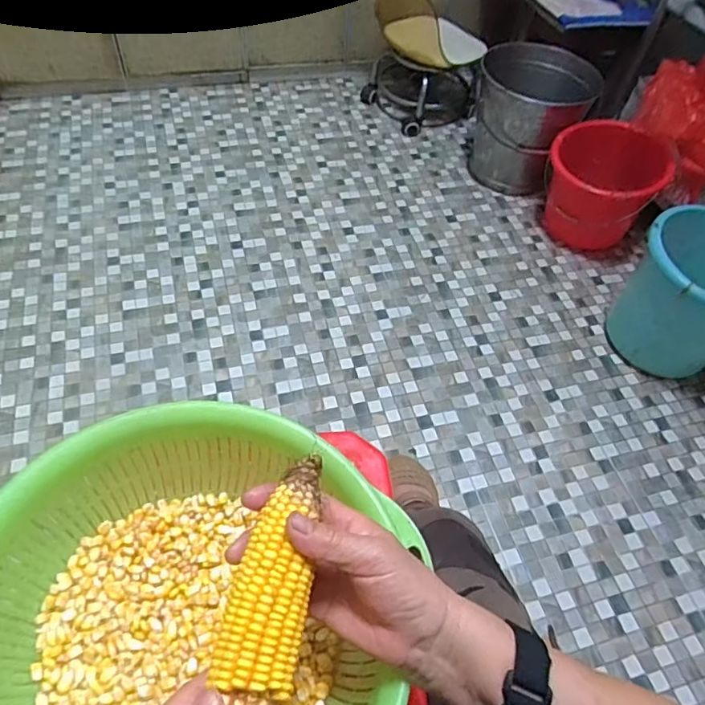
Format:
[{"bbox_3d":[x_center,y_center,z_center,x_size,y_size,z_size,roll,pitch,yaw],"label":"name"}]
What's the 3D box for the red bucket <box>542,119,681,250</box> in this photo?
[{"bbox_3d":[0.638,-0.431,1.441,0.272,0.285,0.272,3,54,-4],"label":"red bucket"}]

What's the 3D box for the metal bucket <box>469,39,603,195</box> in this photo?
[{"bbox_3d":[0.481,-0.645,1.559,0.303,0.314,0.295,2,54,-3],"label":"metal bucket"}]

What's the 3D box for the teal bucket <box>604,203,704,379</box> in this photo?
[{"bbox_3d":[0.773,-0.136,1.239,0.285,0.293,0.360,39,59,20],"label":"teal bucket"}]

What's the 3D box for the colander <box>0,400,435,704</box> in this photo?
[{"bbox_3d":[-0.116,0.194,0.397,0.301,0.093,0.299,2,54,-3],"label":"colander"}]

